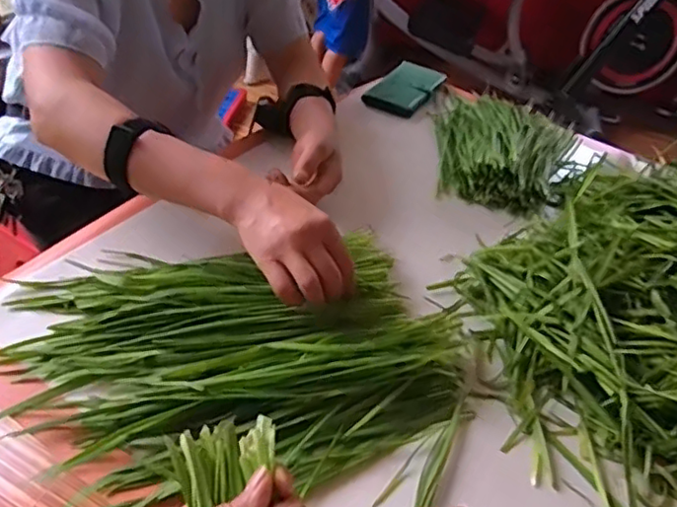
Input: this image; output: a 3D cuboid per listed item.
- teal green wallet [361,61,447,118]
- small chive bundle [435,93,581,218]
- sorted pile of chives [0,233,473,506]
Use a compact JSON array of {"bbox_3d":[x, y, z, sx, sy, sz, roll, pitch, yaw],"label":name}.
[{"bbox_3d":[0.106,-0.250,0.943,0.078,0.021,0.143,25,42,20],"label":"teal green wallet"},{"bbox_3d":[0.217,-0.155,0.832,0.169,0.059,0.275,14,40,7],"label":"small chive bundle"},{"bbox_3d":[-0.081,0.074,0.516,0.356,0.041,0.244,-6,41,-16],"label":"sorted pile of chives"}]

